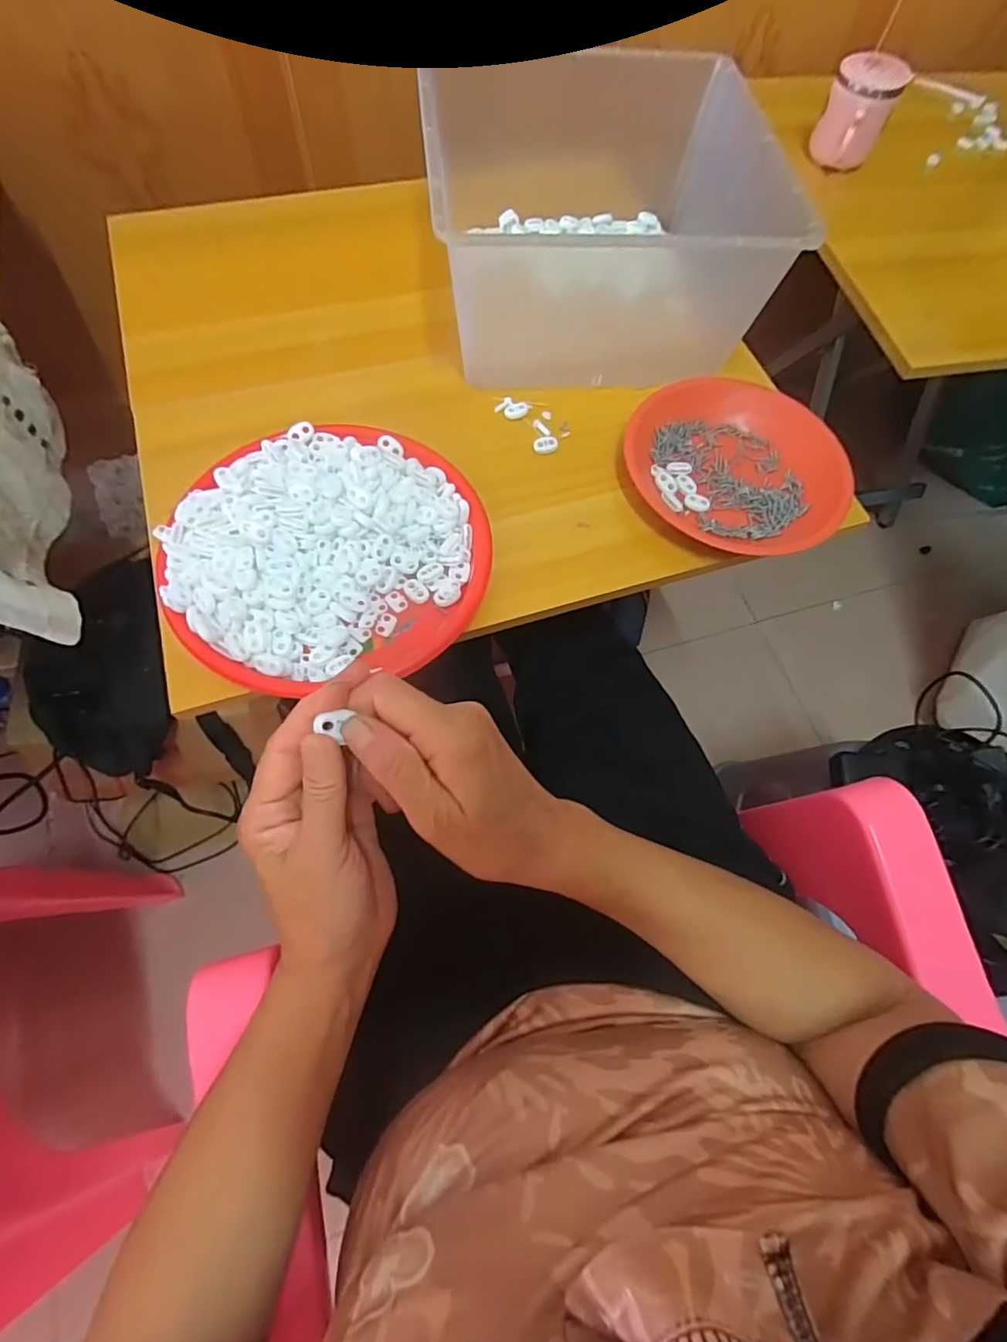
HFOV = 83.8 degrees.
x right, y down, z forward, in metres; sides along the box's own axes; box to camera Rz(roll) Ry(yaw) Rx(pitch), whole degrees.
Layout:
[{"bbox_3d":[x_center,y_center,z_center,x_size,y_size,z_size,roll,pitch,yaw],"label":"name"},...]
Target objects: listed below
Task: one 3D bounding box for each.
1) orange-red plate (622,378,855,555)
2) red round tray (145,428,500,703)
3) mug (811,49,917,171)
[{"bbox_3d":[0.217,-0.190,0.505,0.192,0.037,0.176,1,67,-3],"label":"orange-red plate"},{"bbox_3d":[-0.132,-0.097,0.439,0.231,0.052,0.214,1,67,-3],"label":"red round tray"},{"bbox_3d":[0.424,-0.672,0.678,0.079,0.082,0.073,27,68,8],"label":"mug"}]

